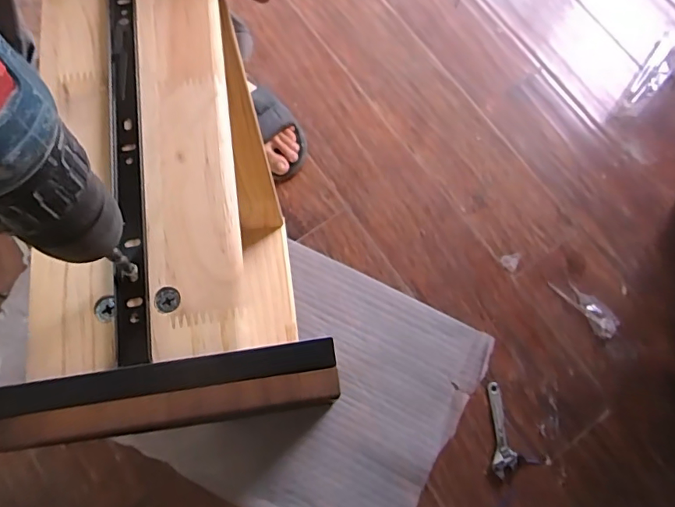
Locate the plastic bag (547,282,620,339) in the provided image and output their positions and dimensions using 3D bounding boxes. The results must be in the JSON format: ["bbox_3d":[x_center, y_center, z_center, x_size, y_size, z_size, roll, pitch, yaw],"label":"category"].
[{"bbox_3d":[0.428,0.087,0.826,0.044,0.015,0.125,-41,80,-12],"label":"plastic bag"}]

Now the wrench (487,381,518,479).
[{"bbox_3d":[0.263,0.281,0.769,0.036,0.014,0.139,-1,75,-2],"label":"wrench"}]

